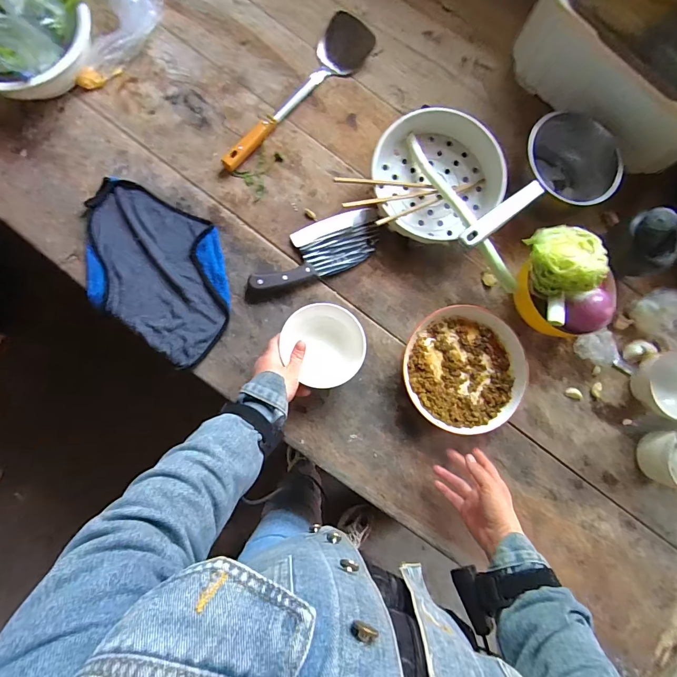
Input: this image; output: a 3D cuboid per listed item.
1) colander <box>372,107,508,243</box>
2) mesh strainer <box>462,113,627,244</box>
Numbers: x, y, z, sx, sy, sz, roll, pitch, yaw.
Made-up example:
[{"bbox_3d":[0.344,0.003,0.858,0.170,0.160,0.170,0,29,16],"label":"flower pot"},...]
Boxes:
[{"bbox_3d":[0.164,-0.278,0.633,0.190,0.091,0.201,1,83,-5],"label":"colander"},{"bbox_3d":[0.321,-0.254,0.617,0.328,0.110,0.150,-29,87,-20],"label":"mesh strainer"}]

